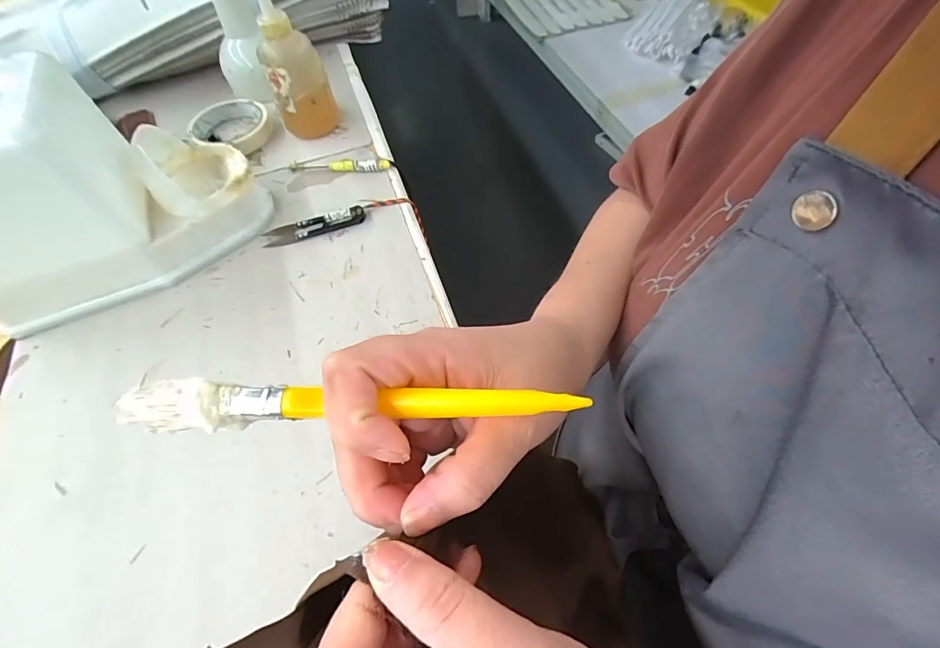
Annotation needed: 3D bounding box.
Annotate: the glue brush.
[{"bbox_3d":[-0.044,0.028,0.164,0.168,0.009,0.016,-1,58,-1],"label":"glue brush"}]

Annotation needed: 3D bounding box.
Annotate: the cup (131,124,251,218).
[{"bbox_3d":[-0.258,-0.149,0.410,0.081,0.061,0.083,-35,63,-18],"label":"cup"}]

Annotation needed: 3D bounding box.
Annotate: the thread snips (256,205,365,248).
[{"bbox_3d":[-0.156,-0.098,0.445,0.101,0.011,0.025,-15,59,-5],"label":"thread snips"}]

